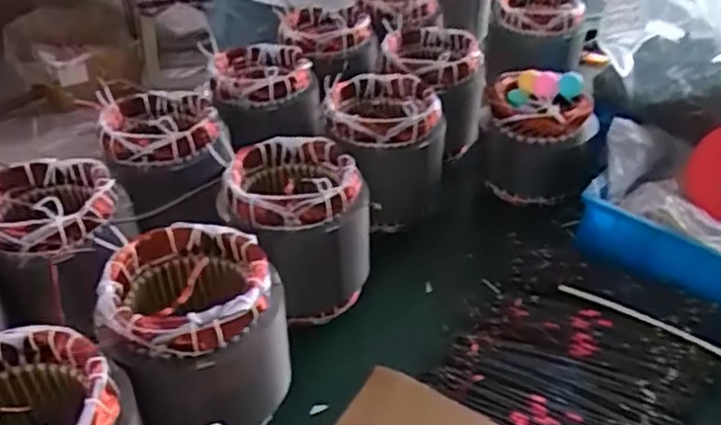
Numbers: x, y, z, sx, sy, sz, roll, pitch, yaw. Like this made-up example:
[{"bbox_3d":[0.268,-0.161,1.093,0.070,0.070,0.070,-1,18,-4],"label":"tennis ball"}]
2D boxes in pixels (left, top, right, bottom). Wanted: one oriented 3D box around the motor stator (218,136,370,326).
[{"bbox_3d":[-0.071,0.013,0.727,0.150,0.144,0.146,-2,37,-3],"label":"motor stator"}]

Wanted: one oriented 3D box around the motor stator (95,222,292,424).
[{"bbox_3d":[-0.148,0.114,0.599,0.137,0.167,0.136,0,37,0],"label":"motor stator"}]

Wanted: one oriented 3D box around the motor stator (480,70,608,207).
[{"bbox_3d":[0.249,-0.109,0.911,0.149,0.145,0.149,1,37,1],"label":"motor stator"}]

